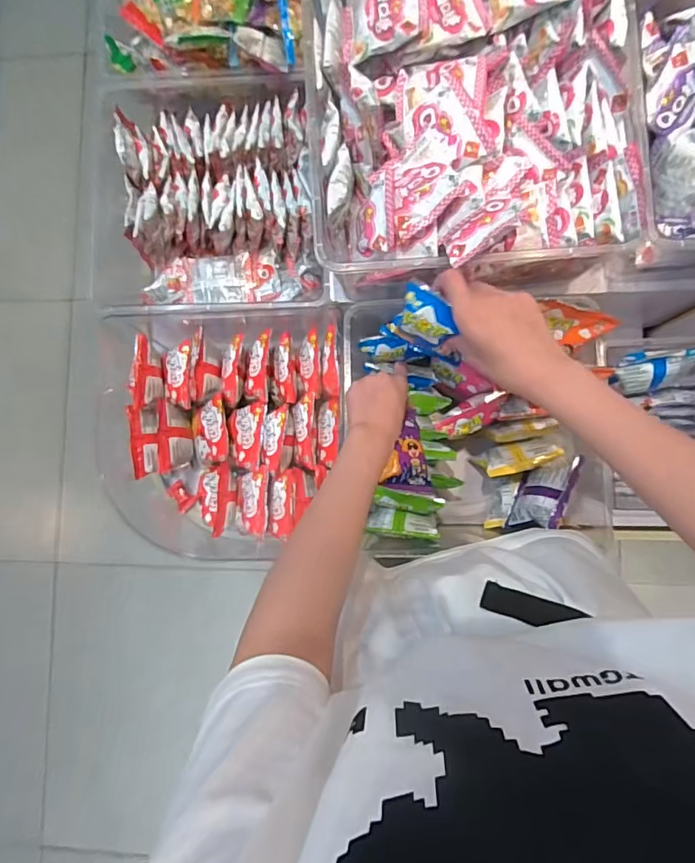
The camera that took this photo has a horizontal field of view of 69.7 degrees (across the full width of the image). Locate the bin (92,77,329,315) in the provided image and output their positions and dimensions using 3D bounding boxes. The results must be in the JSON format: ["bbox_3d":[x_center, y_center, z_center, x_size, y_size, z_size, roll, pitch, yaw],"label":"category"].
[{"bbox_3d":[-0.192,-0.322,0.673,0.306,0.102,0.338,-2,86,5],"label":"bin"}]

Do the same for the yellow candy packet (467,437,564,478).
[{"bbox_3d":[0.214,0.033,0.629,0.103,0.037,0.037,-12,85,4],"label":"yellow candy packet"}]

